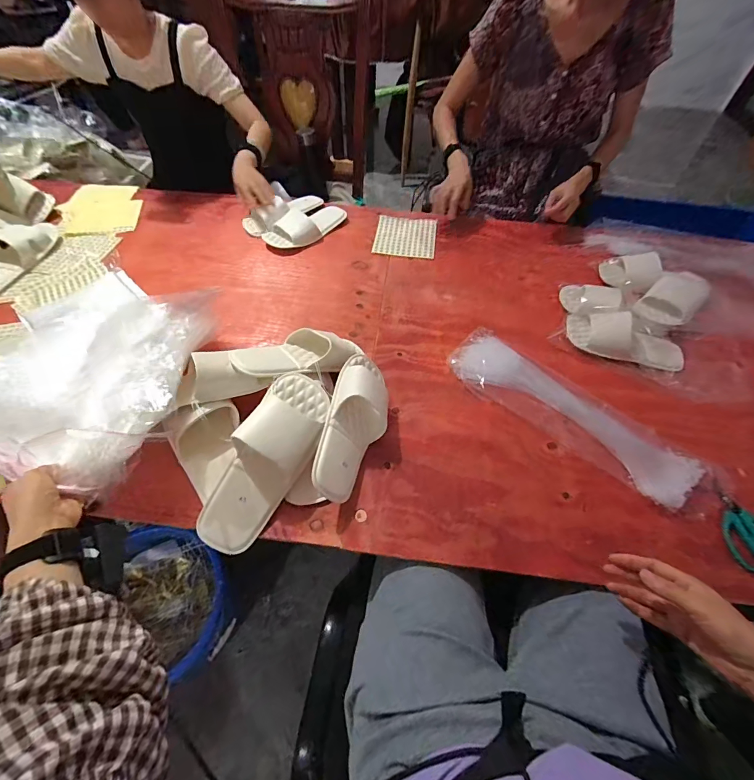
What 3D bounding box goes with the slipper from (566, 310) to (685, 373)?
[{"bbox_3d":[0.512,-0.098,0.747,0.237,0.076,0.089,22,57,13],"label":"slipper"}]

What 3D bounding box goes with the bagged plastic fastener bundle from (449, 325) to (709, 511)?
[{"bbox_3d":[0.331,0.031,0.657,0.434,0.028,0.137,39,62,22],"label":"bagged plastic fastener bundle"}]

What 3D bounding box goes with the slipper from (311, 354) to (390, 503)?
[{"bbox_3d":[-0.038,0.053,0.597,0.101,0.070,0.254,36,52,-29],"label":"slipper"}]

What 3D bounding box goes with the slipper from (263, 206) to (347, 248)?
[{"bbox_3d":[-0.185,-0.442,0.960,0.104,0.045,0.223,37,62,22],"label":"slipper"}]

